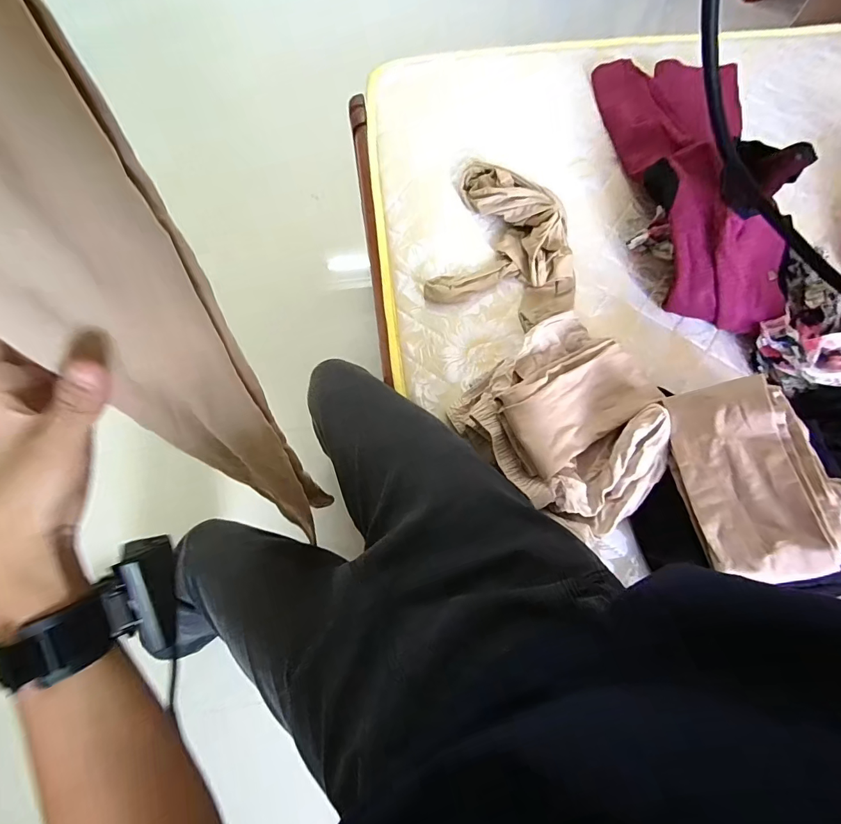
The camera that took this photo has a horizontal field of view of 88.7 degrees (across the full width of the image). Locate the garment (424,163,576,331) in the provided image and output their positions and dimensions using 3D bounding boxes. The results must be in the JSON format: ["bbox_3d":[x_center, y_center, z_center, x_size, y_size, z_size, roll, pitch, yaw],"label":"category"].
[{"bbox_3d":[0.144,-0.260,0.660,0.212,0.066,0.245,16,72,5],"label":"garment"}]

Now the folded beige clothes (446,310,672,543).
[{"bbox_3d":[0.195,0.010,0.550,0.220,0.100,0.237,-38,76,-13],"label":"folded beige clothes"}]

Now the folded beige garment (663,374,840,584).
[{"bbox_3d":[0.355,0.067,0.461,0.133,0.030,0.204,-18,67,26],"label":"folded beige garment"}]

